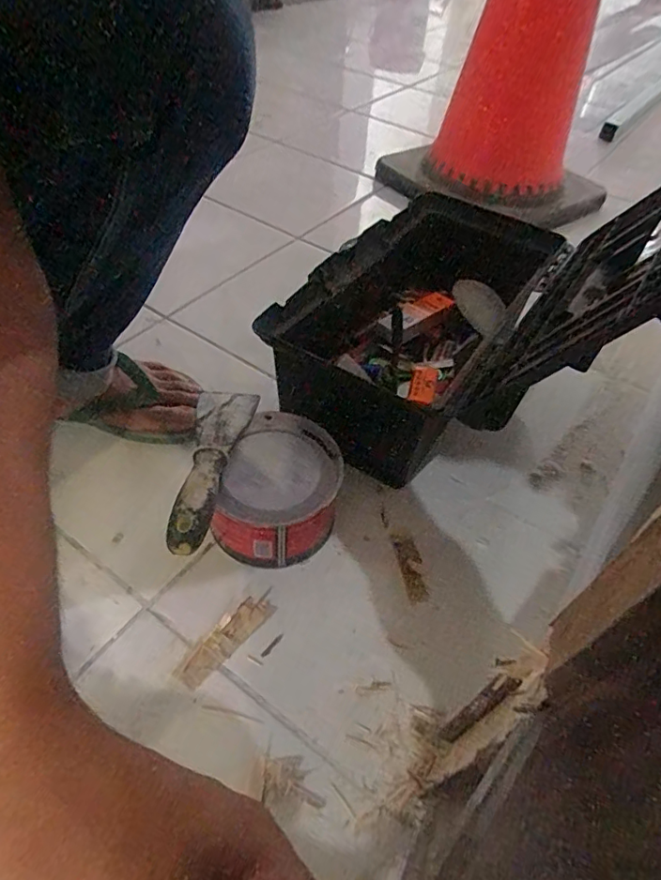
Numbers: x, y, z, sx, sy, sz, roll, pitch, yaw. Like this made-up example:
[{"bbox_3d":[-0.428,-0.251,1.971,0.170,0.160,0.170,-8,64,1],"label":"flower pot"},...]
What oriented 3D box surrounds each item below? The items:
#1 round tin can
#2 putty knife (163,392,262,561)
[{"bbox_3d":[-0.046,0.052,0.510,0.103,0.082,0.124,11,49,5],"label":"round tin can"},{"bbox_3d":[-0.107,0.017,0.465,0.053,0.029,0.195,5,49,-1],"label":"putty knife"}]

